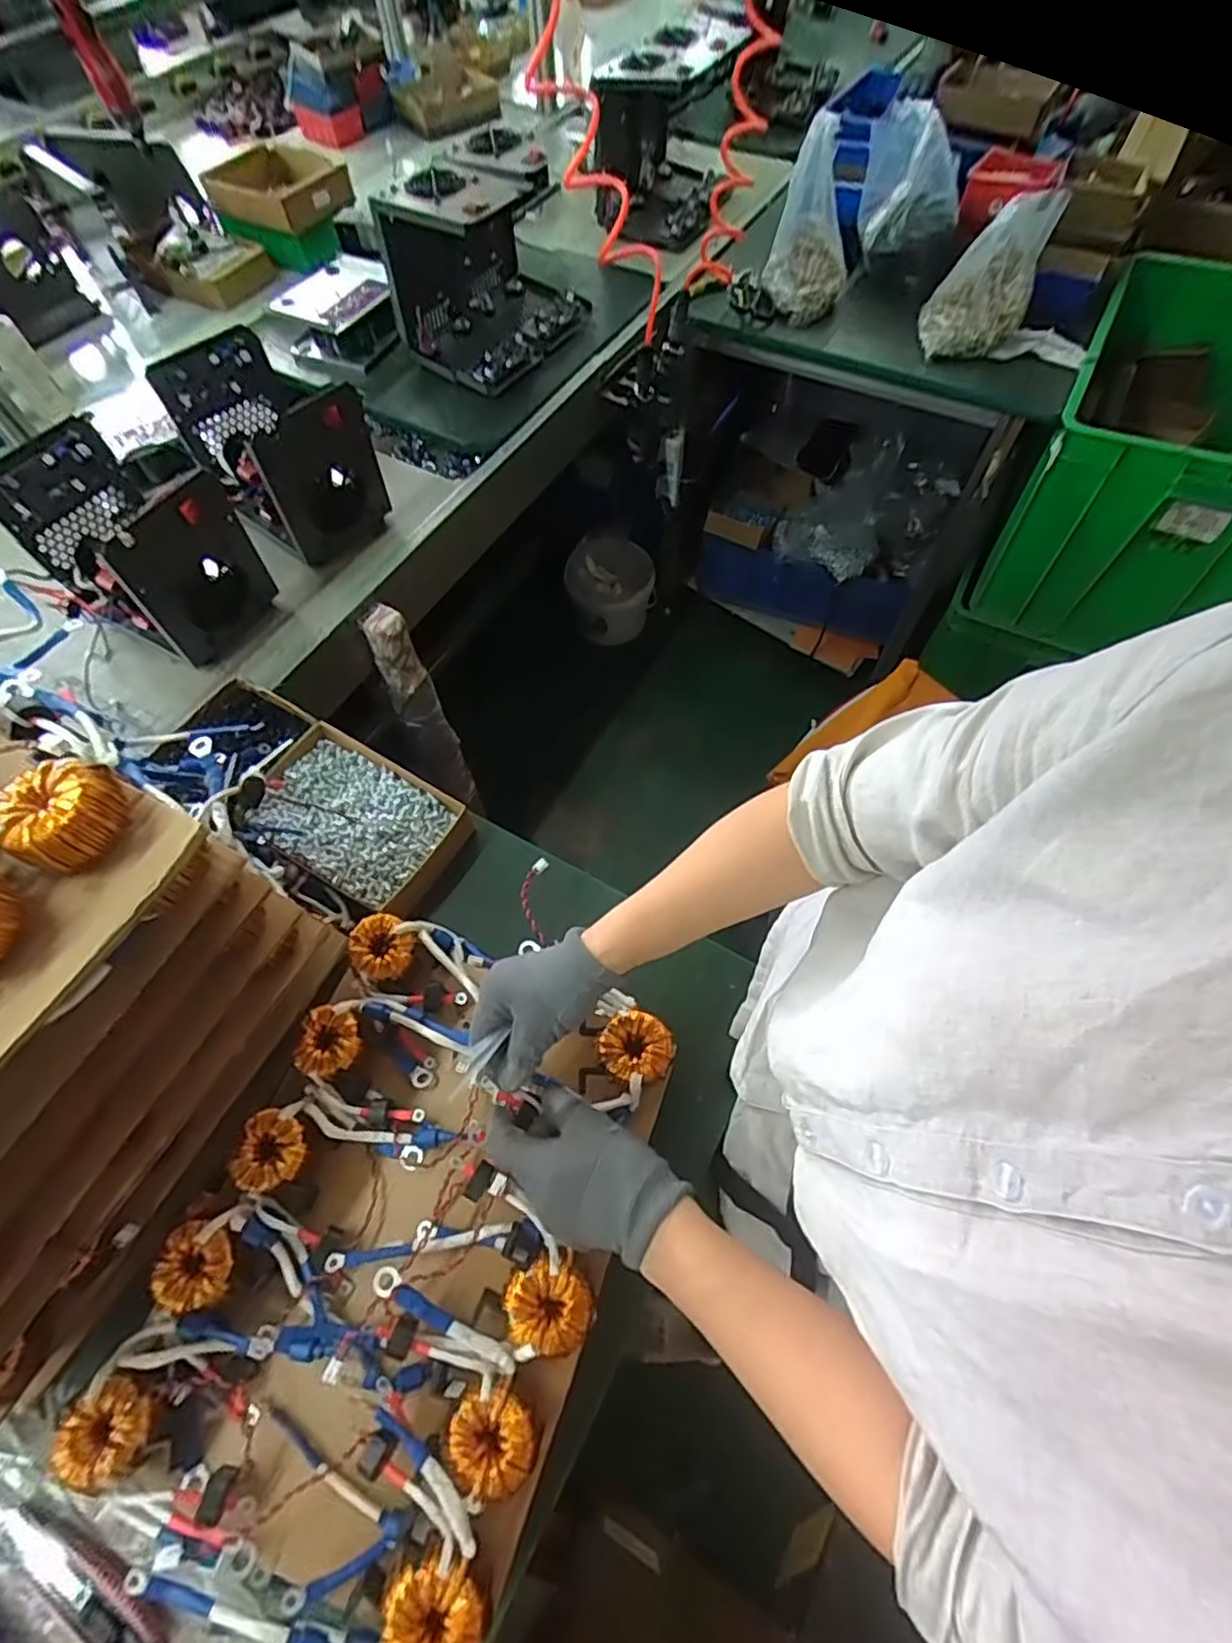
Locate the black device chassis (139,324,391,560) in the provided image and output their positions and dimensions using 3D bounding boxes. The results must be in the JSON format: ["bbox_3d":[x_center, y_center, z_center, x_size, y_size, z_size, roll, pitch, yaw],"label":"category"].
[{"bbox_3d":[-0.446,-0.489,0.850,0.234,0.174,0.145,32,67,15],"label":"black device chassis"}]

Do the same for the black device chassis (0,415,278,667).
[{"bbox_3d":[-0.568,-0.318,0.782,0.210,0.192,0.162,26,66,13],"label":"black device chassis"}]

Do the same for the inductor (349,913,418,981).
[{"bbox_3d":[-0.205,0.109,0.574,0.054,0.015,0.051,0,63,0],"label":"inductor"}]

